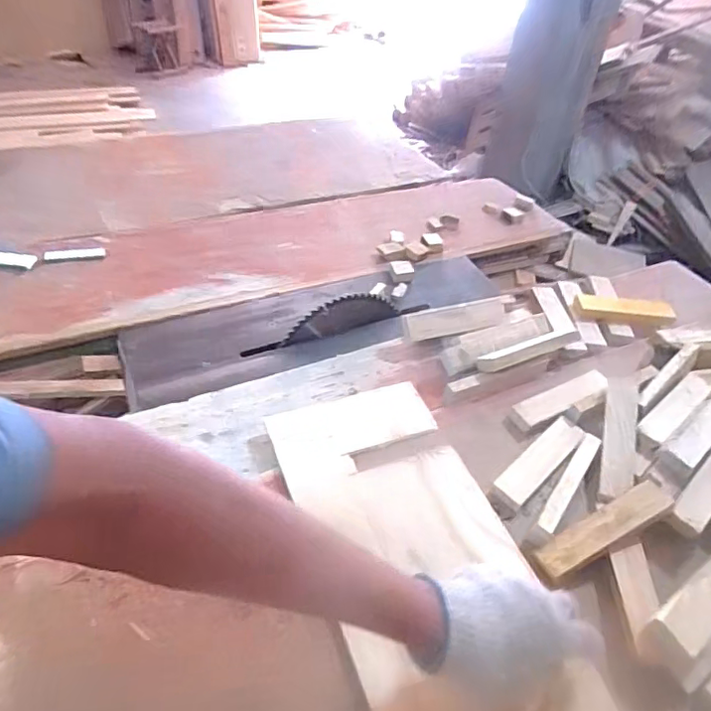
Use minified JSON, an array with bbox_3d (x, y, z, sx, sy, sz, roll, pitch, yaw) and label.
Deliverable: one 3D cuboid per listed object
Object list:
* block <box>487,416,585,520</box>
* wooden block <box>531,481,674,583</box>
[{"bbox_3d":[0.212,0.128,0.647,0.153,0.027,0.038,-31,55,-34],"label":"block"},{"bbox_3d":[0.254,0.177,0.571,0.157,0.015,0.038,-25,50,-12],"label":"wooden block"}]

